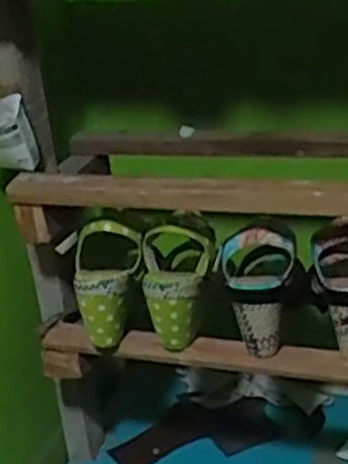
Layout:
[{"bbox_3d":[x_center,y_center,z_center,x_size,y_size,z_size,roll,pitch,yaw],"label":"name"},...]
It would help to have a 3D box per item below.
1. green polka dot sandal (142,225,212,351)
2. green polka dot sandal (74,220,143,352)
[{"bbox_3d":[0.007,0.060,0.852,0.080,0.127,0.072,-6,23,-1],"label":"green polka dot sandal"},{"bbox_3d":[-0.085,0.061,0.859,0.080,0.146,0.062,3,0,20],"label":"green polka dot sandal"}]

